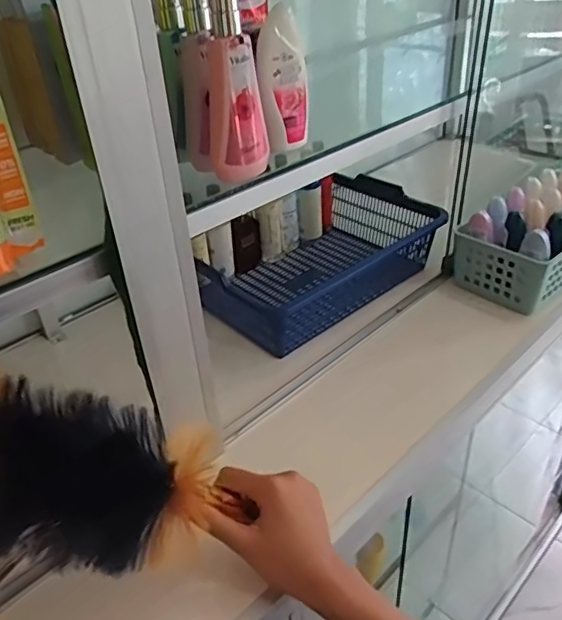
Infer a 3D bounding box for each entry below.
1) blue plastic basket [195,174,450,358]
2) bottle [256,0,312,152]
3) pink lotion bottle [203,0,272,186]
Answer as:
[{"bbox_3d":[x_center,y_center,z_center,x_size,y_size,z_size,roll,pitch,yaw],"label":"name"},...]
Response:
[{"bbox_3d":[0.045,-0.075,0.788,0.332,0.097,0.185,-28,43,-31],"label":"blue plastic basket"},{"bbox_3d":[0.001,-0.210,0.520,0.051,0.119,0.025,-31,44,-34],"label":"bottle"},{"bbox_3d":[-0.038,-0.191,0.470,0.050,0.157,0.048,-1,35,2],"label":"pink lotion bottle"}]

